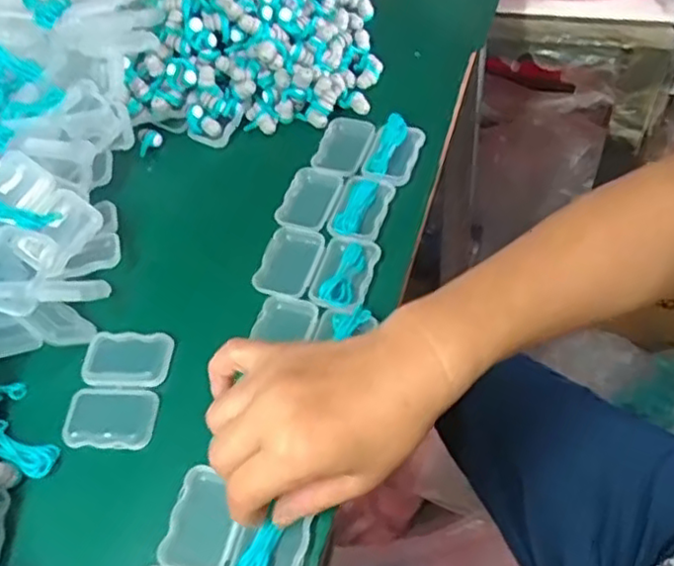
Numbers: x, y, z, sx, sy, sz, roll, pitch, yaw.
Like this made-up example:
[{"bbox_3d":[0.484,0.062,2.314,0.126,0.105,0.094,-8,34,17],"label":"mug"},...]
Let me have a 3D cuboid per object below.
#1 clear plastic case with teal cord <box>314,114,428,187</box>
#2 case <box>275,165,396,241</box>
[{"bbox_3d":[0.023,-0.106,0.503,0.076,0.016,0.057,16,58,18],"label":"clear plastic case with teal cord"},{"bbox_3d":[-0.001,-0.060,0.486,0.078,0.012,0.060,15,58,17],"label":"case"}]

